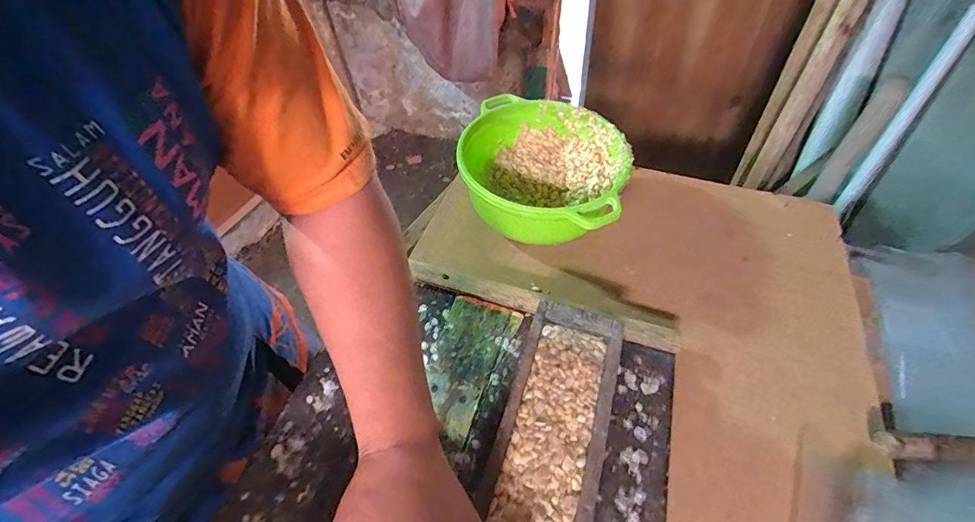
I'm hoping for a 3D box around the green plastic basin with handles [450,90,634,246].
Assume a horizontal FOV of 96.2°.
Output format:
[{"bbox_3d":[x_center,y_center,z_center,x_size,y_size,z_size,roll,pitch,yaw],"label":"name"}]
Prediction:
[{"bbox_3d":[0.067,-0.105,0.566,0.200,0.104,0.197,-1,51,1],"label":"green plastic basin with handles"}]

